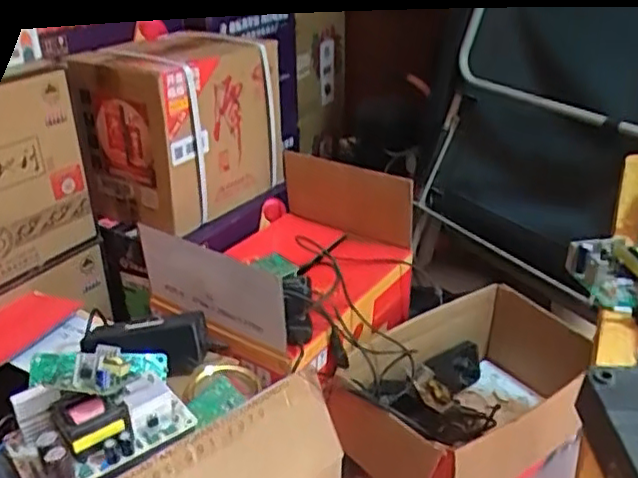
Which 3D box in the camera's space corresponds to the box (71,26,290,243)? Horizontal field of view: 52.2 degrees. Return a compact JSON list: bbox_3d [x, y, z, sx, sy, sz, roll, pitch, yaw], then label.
[{"bbox_3d":[-0.230,-0.200,1.166,0.217,0.275,0.300,16,33,28],"label":"box"}]

